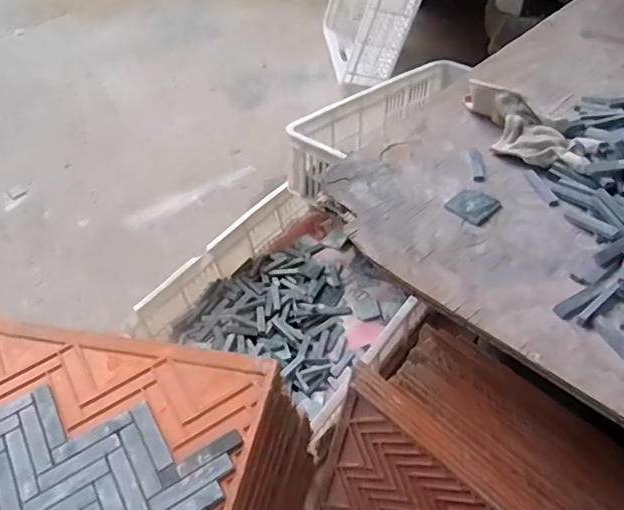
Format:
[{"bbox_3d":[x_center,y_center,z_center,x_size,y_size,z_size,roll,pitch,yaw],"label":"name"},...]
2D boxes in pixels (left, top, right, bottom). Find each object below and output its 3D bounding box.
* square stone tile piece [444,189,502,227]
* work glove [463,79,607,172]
[{"bbox_3d":[0.194,-0.060,0.694,0.054,0.008,0.051,33,58,32],"label":"square stone tile piece"},{"bbox_3d":[0.280,-0.171,0.757,0.198,0.047,0.087,30,56,30],"label":"work glove"}]

